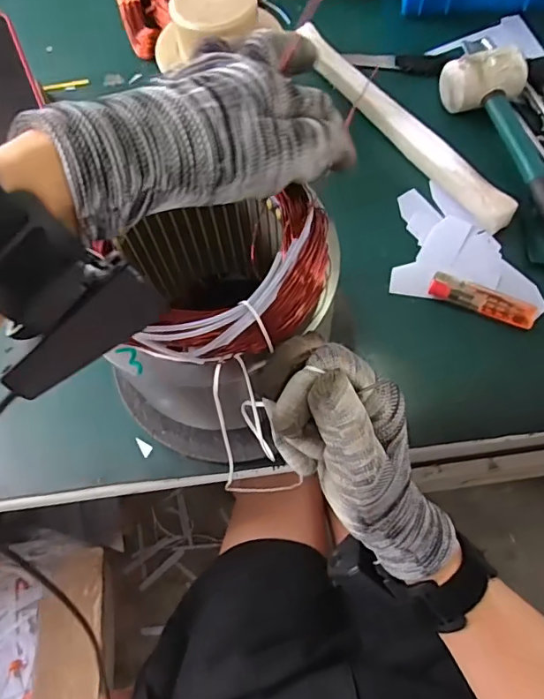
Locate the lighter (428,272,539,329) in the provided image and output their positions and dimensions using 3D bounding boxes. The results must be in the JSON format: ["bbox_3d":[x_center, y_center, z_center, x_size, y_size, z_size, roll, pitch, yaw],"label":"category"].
[{"bbox_3d":[0.175,-0.040,0.421,0.085,0.010,0.021,24,70,13],"label":"lighter"}]

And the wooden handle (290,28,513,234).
[{"bbox_3d":[0.117,-0.217,0.491,0.028,0.032,0.290,-33,68,-11],"label":"wooden handle"}]

